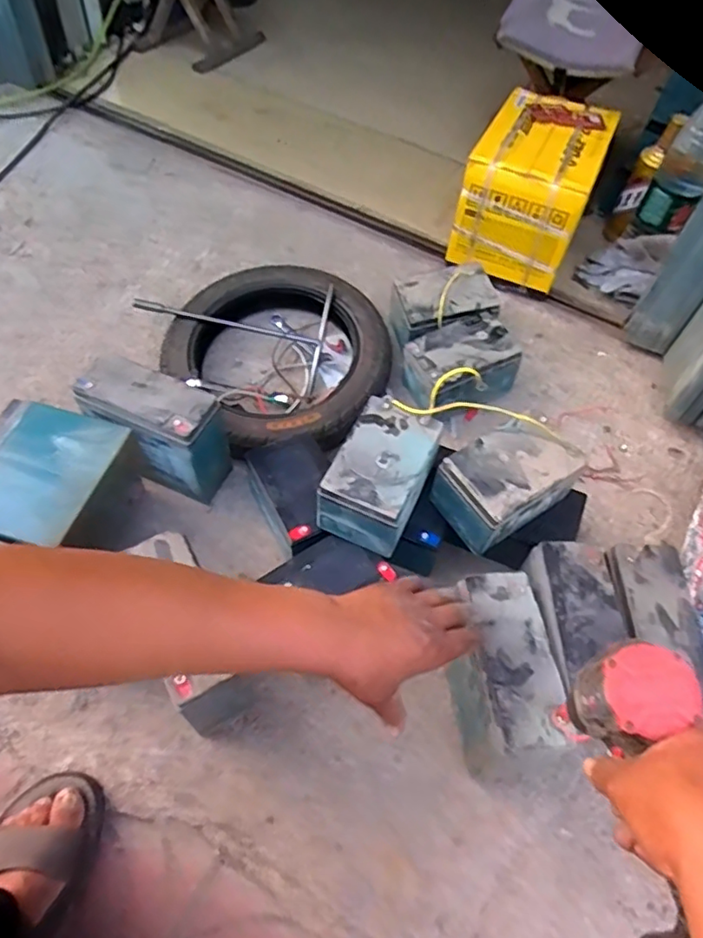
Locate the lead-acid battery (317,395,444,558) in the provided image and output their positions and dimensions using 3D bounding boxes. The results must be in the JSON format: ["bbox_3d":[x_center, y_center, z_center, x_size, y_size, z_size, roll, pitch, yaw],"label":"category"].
[{"bbox_3d":[0.037,0.010,0.714,0.101,0.093,0.148,23,56,10],"label":"lead-acid battery"}]

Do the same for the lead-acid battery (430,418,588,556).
[{"bbox_3d":[0.187,0.016,0.719,0.151,0.095,0.102,-27,61,-22],"label":"lead-acid battery"}]

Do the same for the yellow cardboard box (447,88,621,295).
[{"bbox_3d":[0.321,-0.503,1.056,0.195,0.166,0.346,22,56,10],"label":"yellow cardboard box"}]

